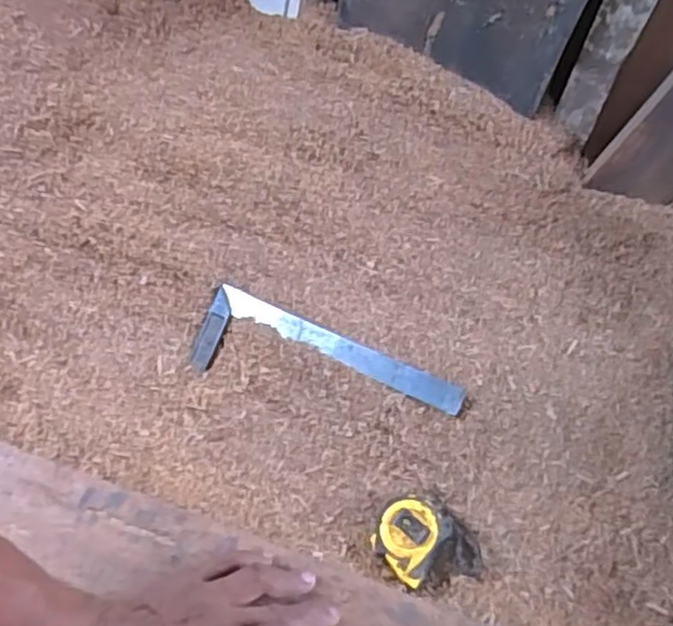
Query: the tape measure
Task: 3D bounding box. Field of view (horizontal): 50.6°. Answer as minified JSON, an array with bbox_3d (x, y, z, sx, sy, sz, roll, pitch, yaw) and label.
[{"bbox_3d":[0.067,0.213,0.671,0.058,0.030,0.068,30,66,20],"label":"tape measure"}]

